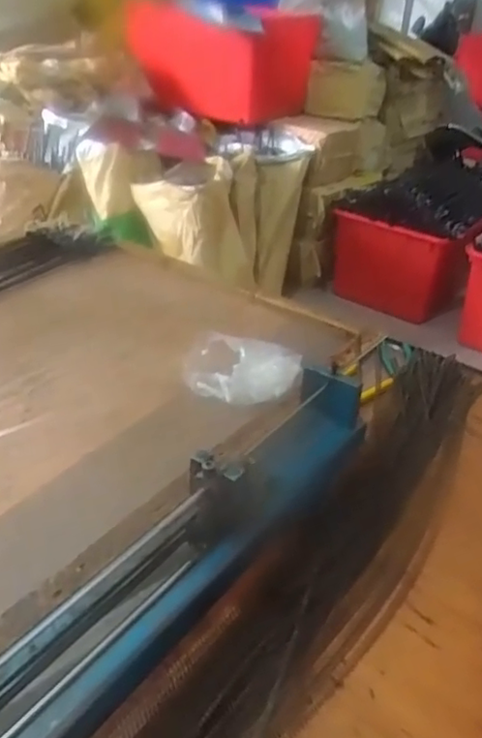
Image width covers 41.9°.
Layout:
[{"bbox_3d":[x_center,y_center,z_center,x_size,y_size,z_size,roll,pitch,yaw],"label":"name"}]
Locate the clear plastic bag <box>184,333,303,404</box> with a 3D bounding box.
[{"bbox_3d":[0.009,-0.009,0.952,0.183,0.064,0.125,1,32,-6],"label":"clear plastic bag"}]

